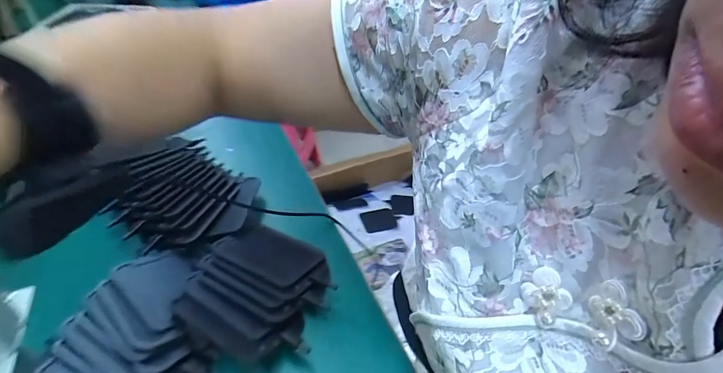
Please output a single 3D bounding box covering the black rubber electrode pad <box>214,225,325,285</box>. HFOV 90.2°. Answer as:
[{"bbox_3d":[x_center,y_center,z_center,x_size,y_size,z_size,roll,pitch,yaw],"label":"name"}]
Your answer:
[{"bbox_3d":[-0.095,0.068,0.382,0.099,0.005,0.073,21,24,21],"label":"black rubber electrode pad"}]

